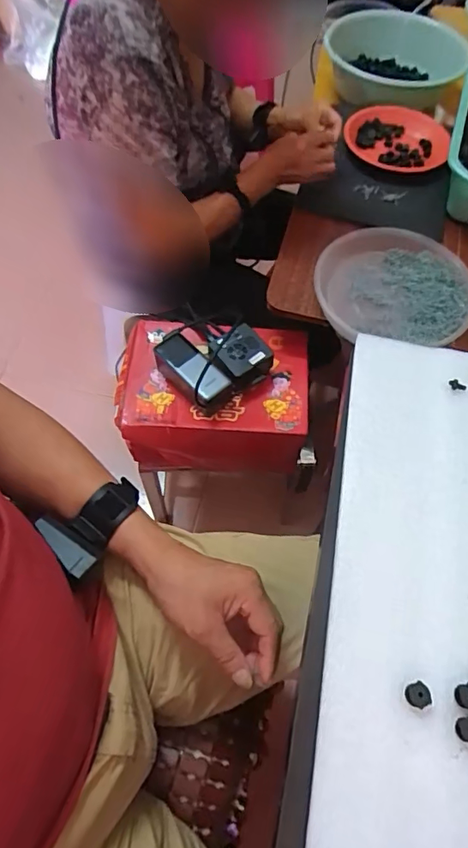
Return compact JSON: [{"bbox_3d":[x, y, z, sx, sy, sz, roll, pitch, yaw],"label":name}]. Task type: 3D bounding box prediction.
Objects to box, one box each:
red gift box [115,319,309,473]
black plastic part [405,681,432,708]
[{"bbox_3d":[-0.033,-0.044,0.837,0.299,0.134,0.212,1,60,0],"label":"red gift box"},{"bbox_3d":[0.113,0.166,0.304,0.014,0.007,0.013,0,60,0],"label":"black plastic part"}]

